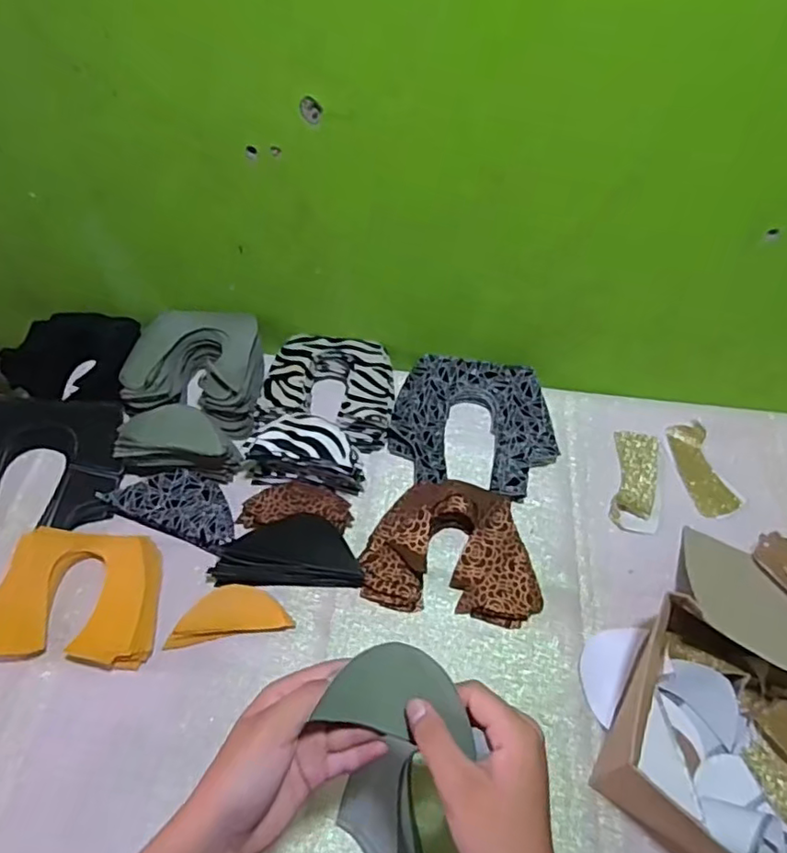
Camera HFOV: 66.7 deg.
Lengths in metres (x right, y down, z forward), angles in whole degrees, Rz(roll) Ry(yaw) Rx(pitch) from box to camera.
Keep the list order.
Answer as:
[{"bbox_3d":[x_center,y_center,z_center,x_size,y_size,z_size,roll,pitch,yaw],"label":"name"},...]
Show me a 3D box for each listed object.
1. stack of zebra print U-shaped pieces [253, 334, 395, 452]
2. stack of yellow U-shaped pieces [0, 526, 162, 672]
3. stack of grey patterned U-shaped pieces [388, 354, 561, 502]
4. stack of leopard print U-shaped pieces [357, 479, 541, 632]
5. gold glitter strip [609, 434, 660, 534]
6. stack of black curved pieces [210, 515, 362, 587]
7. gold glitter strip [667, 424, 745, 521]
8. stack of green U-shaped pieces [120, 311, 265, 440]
[{"bbox_3d":[-0.078,-0.043,0.739,0.154,0.050,0.147,7,55,0],"label":"stack of zebra print U-shaped pieces"},{"bbox_3d":[-0.314,0.165,0.586,0.159,0.033,0.122,3,55,-2],"label":"stack of yellow U-shaped pieces"},{"bbox_3d":[0.098,-0.002,0.732,0.193,0.034,0.181,11,55,3],"label":"stack of grey patterned U-shaped pieces"},{"bbox_3d":[0.063,0.130,0.640,0.178,0.042,0.135,8,55,1],"label":"stack of leopard print U-shaped pieces"},{"bbox_3d":[0.292,0.063,0.721,0.051,0.005,0.141,15,56,6],"label":"gold glitter strip"},{"bbox_3d":[-0.110,0.131,0.627,0.148,0.025,0.069,1,55,-4],"label":"stack of black curved pieces"},{"bbox_3d":[0.372,0.049,0.725,0.057,0.020,0.122,-12,57,-12],"label":"gold glitter strip"},{"bbox_3d":[-0.238,-0.071,0.741,0.162,0.059,0.144,10,55,3],"label":"stack of green U-shaped pieces"}]

